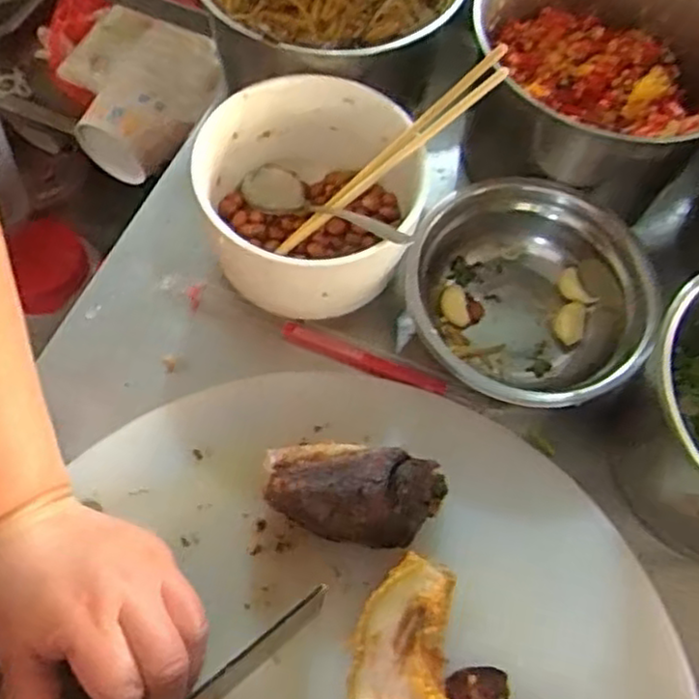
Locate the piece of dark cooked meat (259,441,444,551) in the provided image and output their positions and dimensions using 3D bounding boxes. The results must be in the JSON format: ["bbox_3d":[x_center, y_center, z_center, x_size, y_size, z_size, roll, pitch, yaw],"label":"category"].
[{"bbox_3d":[0.003,0.078,0.390,0.096,0.047,0.045,7,63,0],"label":"piece of dark cooked meat"}]

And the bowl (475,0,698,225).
[{"bbox_3d":[0.169,-0.180,0.489,0.169,0.106,0.173,1,62,-2],"label":"bowl"}]

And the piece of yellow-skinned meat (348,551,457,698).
[{"bbox_3d":[0.027,0.143,0.363,0.048,0.037,0.077,6,63,0],"label":"piece of yellow-skinned meat"}]

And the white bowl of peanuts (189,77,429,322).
[{"bbox_3d":[-0.025,-0.086,0.451,0.126,0.091,0.127,1,62,-2],"label":"white bowl of peanuts"}]

